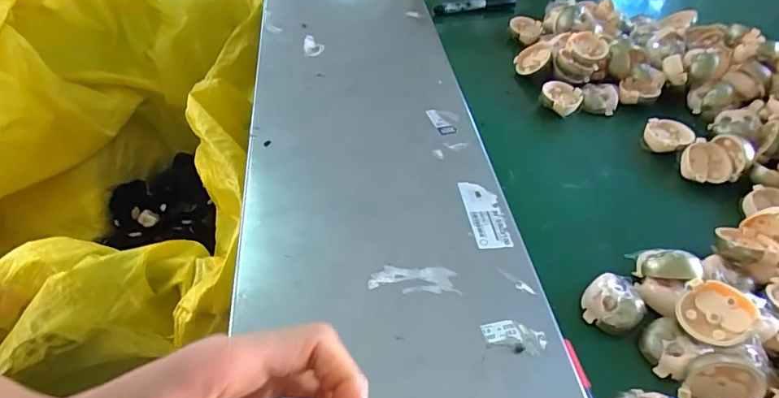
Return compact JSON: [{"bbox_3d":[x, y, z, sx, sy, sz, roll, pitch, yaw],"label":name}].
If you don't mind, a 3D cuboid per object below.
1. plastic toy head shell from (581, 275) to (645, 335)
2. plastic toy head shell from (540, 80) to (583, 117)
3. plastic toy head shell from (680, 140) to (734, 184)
[{"bbox_3d":[0.185,0.086,0.386,0.045,0.021,0.043,26,50,18],"label":"plastic toy head shell"},{"bbox_3d":[0.211,-0.123,0.582,0.048,0.026,0.050,24,49,17],"label":"plastic toy head shell"},{"bbox_3d":[0.344,-0.039,0.507,0.048,0.015,0.049,28,77,15],"label":"plastic toy head shell"}]

